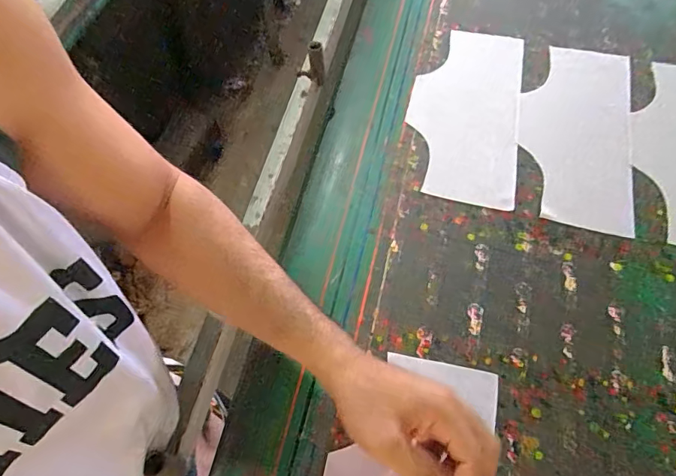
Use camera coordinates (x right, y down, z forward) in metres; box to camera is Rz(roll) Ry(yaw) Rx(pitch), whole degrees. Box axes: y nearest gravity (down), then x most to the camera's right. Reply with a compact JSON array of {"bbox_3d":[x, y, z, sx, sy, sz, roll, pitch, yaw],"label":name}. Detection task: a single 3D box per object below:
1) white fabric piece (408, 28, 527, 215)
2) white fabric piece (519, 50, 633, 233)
[{"bbox_3d":[0.179,-0.186,0.635,0.147,0.009,0.309,11,62,7],"label":"white fabric piece"},{"bbox_3d":[0.325,-0.157,0.616,0.142,0.012,0.318,14,63,9],"label":"white fabric piece"}]

